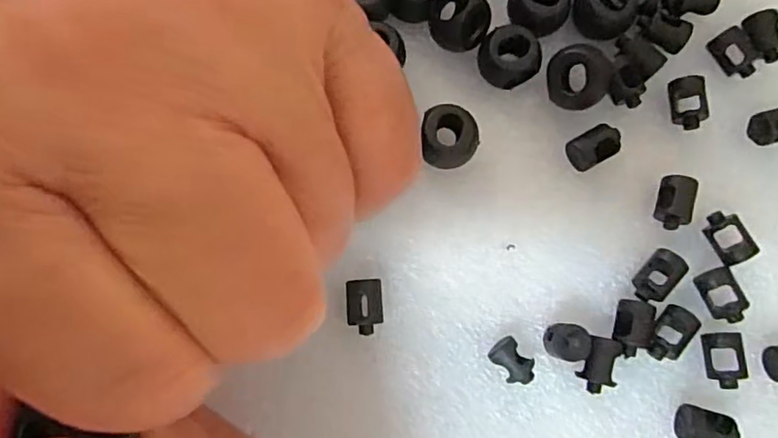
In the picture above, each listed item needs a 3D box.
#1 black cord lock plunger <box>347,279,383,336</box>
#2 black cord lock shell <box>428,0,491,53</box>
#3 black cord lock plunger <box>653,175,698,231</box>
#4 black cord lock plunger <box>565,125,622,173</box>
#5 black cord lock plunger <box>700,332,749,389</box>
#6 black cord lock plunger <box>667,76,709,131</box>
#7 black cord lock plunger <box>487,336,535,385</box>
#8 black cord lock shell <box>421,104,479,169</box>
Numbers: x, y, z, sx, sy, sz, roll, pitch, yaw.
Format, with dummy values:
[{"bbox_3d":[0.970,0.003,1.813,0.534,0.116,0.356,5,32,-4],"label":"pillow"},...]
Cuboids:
[{"bbox_3d":[-0.007,0.024,0.158,0.010,0.010,0.014,-2,80,0],"label":"black cord lock plunger"},{"bbox_3d":[0.020,-0.058,0.167,0.017,0.017,0.014,18,80,3],"label":"black cord lock shell"},{"bbox_3d":[0.081,-0.004,0.165,0.011,0.009,0.015,12,80,2],"label":"black cord lock plunger"},{"bbox_3d":[0.059,-0.020,0.167,0.014,0.009,0.009,-28,81,-5],"label":"black cord lock plunger"},{"bbox_3d":[0.092,0.039,0.158,0.009,0.007,0.015,-6,80,-1],"label":"black cord lock plunger"},{"bbox_3d":[0.089,-0.034,0.170,0.009,0.008,0.015,-12,80,-2],"label":"black cord lock plunger"},{"bbox_3d":[0.034,0.039,0.158,0.009,0.008,0.013,-40,82,-7],"label":"black cord lock plunger"},{"bbox_3d":[0.017,-0.023,0.165,0.015,0.012,0.016,-1,80,0],"label":"black cord lock shell"}]

